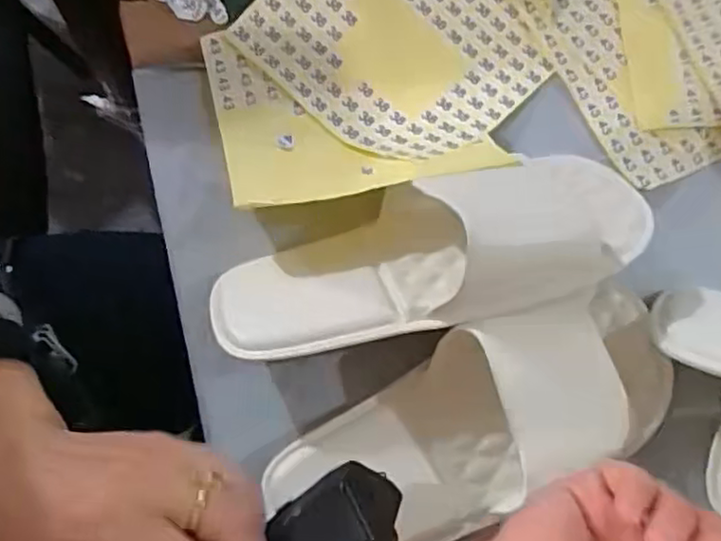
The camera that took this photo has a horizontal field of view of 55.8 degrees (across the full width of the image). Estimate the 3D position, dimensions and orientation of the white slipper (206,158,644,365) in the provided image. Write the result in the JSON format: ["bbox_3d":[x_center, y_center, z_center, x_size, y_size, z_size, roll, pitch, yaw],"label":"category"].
[{"bbox_3d":[0.040,-0.006,0.361,0.233,0.069,0.078,-15,74,-6],"label":"white slipper"}]

